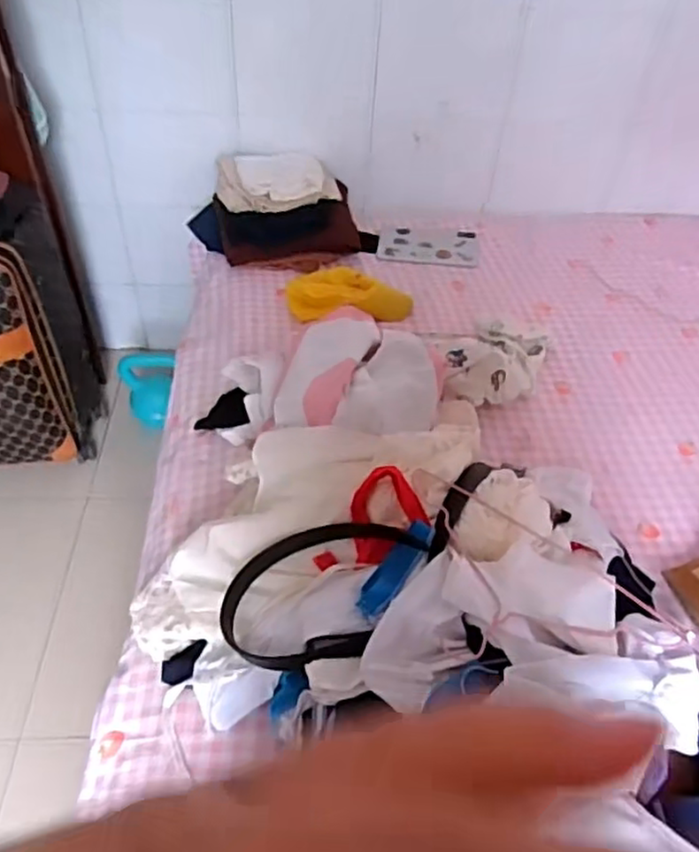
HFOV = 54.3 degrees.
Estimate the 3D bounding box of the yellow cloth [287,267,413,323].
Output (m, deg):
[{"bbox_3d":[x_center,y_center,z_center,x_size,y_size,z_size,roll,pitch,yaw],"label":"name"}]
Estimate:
[{"bbox_3d":[-0.001,-0.278,1.476,0.270,0.065,0.140,-1,47,-3],"label":"yellow cloth"}]

